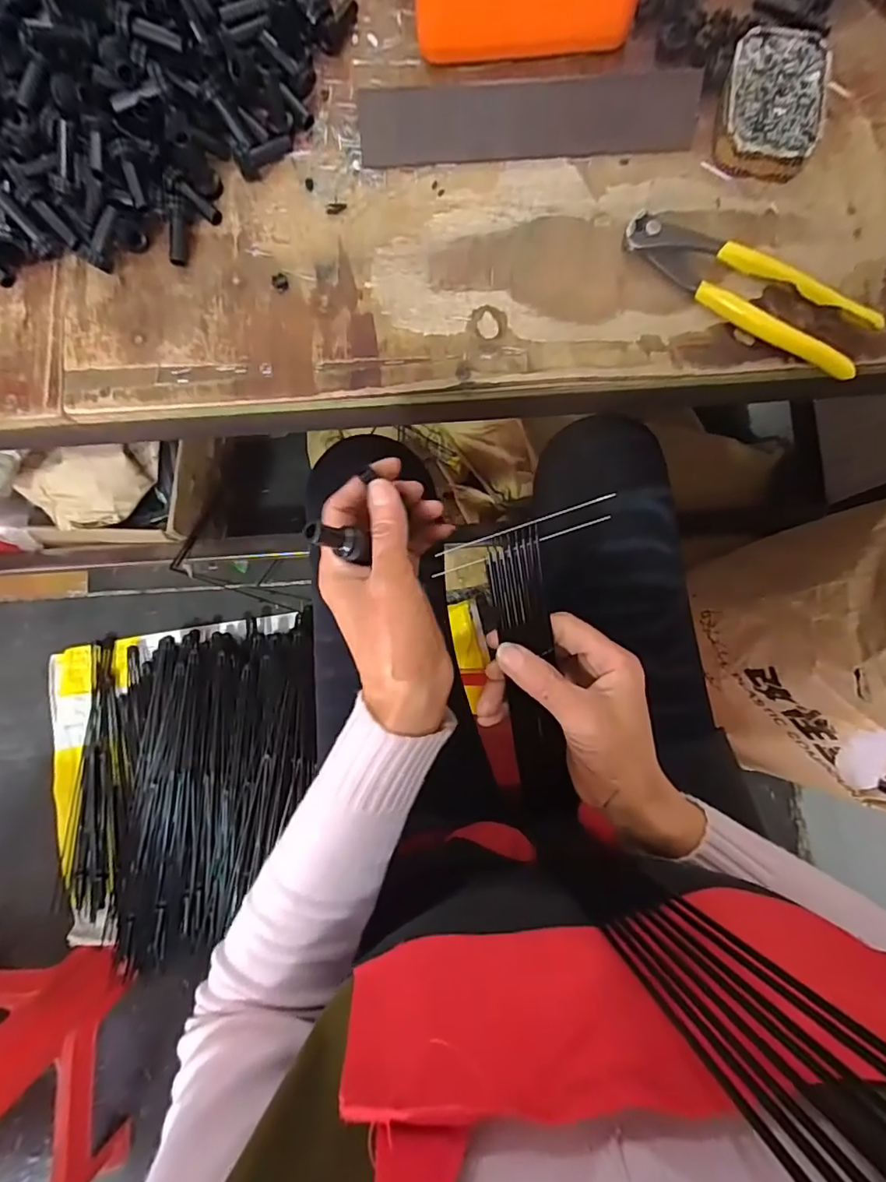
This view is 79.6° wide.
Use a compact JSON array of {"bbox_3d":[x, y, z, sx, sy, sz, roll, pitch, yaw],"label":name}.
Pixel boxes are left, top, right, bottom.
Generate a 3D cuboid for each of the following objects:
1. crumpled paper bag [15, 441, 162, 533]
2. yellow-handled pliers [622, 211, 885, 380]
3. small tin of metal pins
[{"bbox_3d":[-0.542,-0.165,0.828,0.198,0.088,0.103,-18,85,-2],"label":"crumpled paper bag"},{"bbox_3d":[0.194,-0.197,0.342,0.165,0.018,0.044,36,85,3],"label":"yellow-handled pliers"},{"bbox_3d":[0.211,-0.313,0.345,0.060,0.025,0.085,10,85,1],"label":"small tin of metal pins"}]

